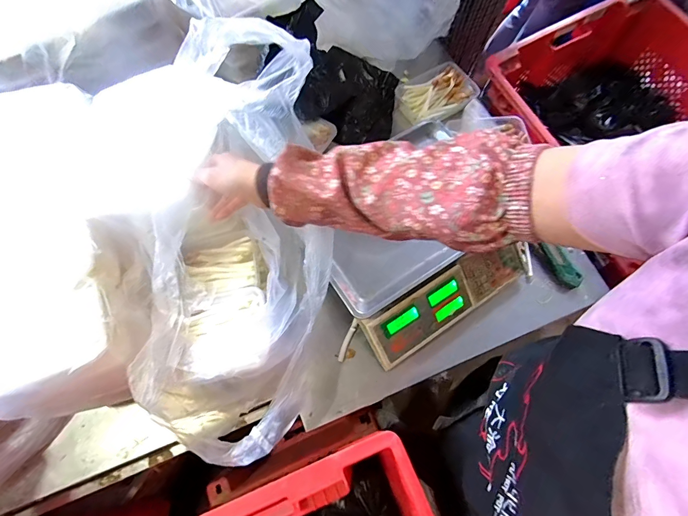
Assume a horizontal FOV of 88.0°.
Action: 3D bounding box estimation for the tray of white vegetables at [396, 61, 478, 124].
[{"bbox_3d":[0.208,-0.359,0.791,0.173,0.049,0.099,-29,72,-12],"label":"tray of white vegetables"}]

